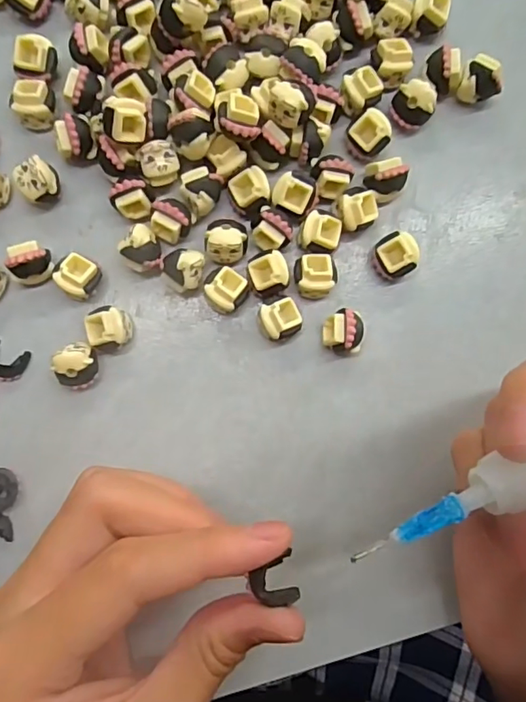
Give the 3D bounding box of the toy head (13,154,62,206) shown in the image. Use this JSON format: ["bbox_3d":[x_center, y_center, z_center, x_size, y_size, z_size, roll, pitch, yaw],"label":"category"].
[{"bbox_3d":[-0.084,-0.063,0.199,0.014,0.017,0.013,0,87,-1],"label":"toy head"}]

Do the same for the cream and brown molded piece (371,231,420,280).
[{"bbox_3d":[0.050,-0.036,0.203,0.017,0.014,0.016,-30,88,-3],"label":"cream and brown molded piece"}]

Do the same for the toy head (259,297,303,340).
[{"bbox_3d":[0.007,-0.012,0.200,0.015,0.015,0.013,-21,88,-2],"label":"toy head"}]

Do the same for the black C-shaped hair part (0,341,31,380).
[{"bbox_3d":[-0.098,0.004,0.199,0.015,0.006,0.013,22,87,0],"label":"black C-shaped hair part"}]

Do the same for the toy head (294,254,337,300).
[{"bbox_3d":[0.020,-0.029,0.201,0.016,0.013,0.015,1,87,-1],"label":"toy head"}]

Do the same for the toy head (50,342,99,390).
[{"bbox_3d":[-0.069,0.005,0.196,0.014,0.014,0.016,25,87,0],"label":"toy head"}]

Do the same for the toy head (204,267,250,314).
[{"bbox_3d":[-0.014,-0.023,0.200,0.016,0.015,0.016,-38,88,-3],"label":"toy head"}]

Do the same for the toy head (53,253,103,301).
[{"bbox_3d":[-0.069,-0.028,0.198,0.013,0.013,0.015,36,87,1],"label":"toy head"}]

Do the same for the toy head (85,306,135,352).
[{"bbox_3d":[-0.058,-0.009,0.197,0.015,0.013,0.015,-3,97,4],"label":"toy head"}]

